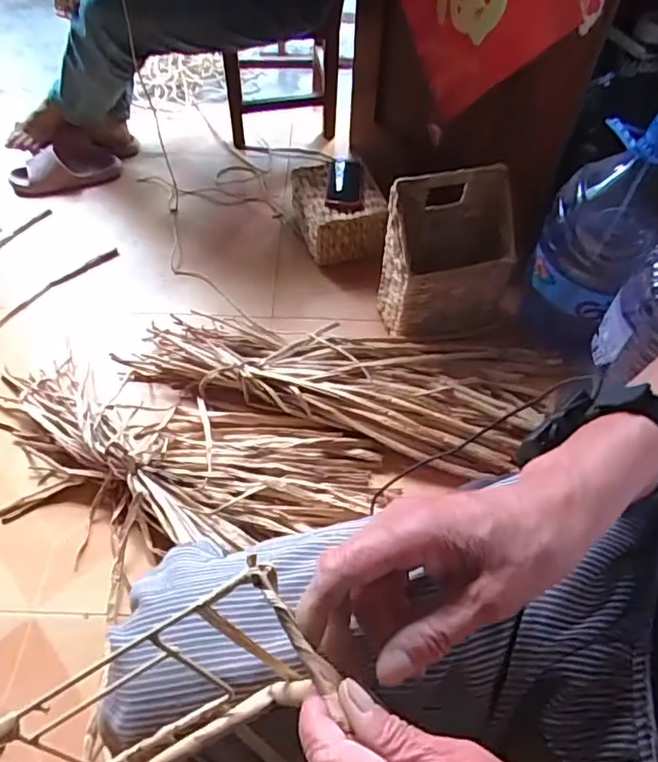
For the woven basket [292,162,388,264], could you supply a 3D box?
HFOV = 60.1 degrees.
[{"bbox_3d":[0.022,-0.376,1.295,0.169,0.127,0.228,-14,55,-14],"label":"woven basket"}]

